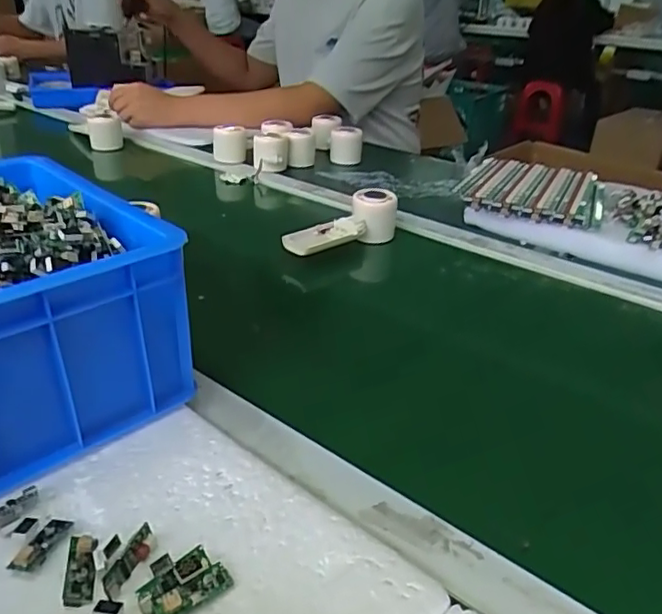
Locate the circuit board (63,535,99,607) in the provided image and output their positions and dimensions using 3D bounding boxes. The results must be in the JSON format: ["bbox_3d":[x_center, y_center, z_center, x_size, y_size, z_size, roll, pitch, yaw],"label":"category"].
[{"bbox_3d":[-0.129,0.135,0.304,0.014,0.006,0.038,-4,30,-14],"label":"circuit board"}]

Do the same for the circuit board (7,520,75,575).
[{"bbox_3d":[-0.155,0.126,0.317,0.013,0.008,0.036,11,30,12],"label":"circuit board"}]

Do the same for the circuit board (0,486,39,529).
[{"bbox_3d":[-0.184,0.116,0.333,0.017,0.006,0.039,28,37,36],"label":"circuit board"}]

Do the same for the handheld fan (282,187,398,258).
[{"bbox_3d":[0.013,-0.102,0.719,0.161,0.058,0.047,-23,38,-35],"label":"handheld fan"}]

